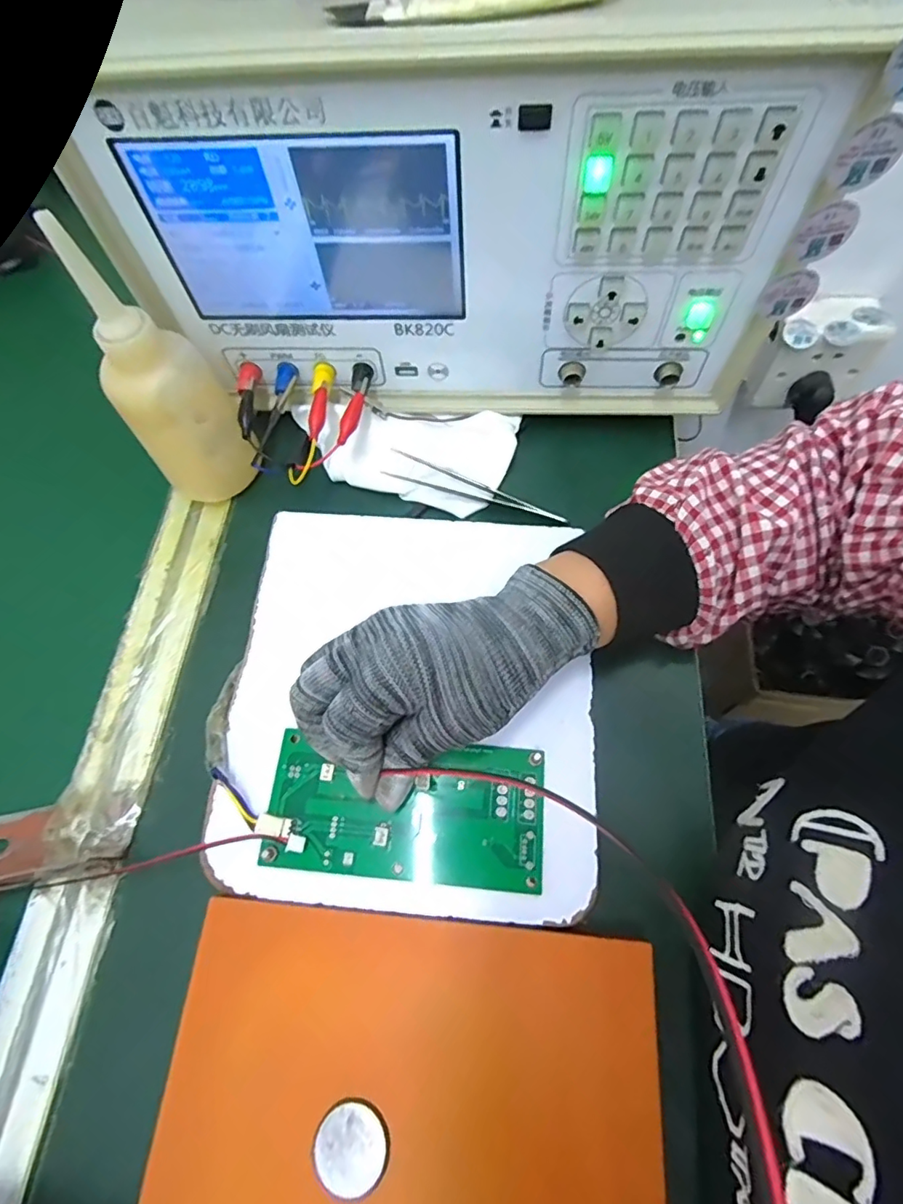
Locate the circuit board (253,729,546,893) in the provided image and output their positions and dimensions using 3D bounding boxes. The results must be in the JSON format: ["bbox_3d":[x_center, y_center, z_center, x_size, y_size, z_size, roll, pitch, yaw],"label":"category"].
[{"bbox_3d":[-0.022,0.102,0.263,0.133,0.011,0.063,2,64,2],"label":"circuit board"}]

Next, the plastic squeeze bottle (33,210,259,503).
[{"bbox_3d":[-0.165,-0.122,0.303,0.061,0.144,0.056,-33,68,-9],"label":"plastic squeeze bottle"}]

